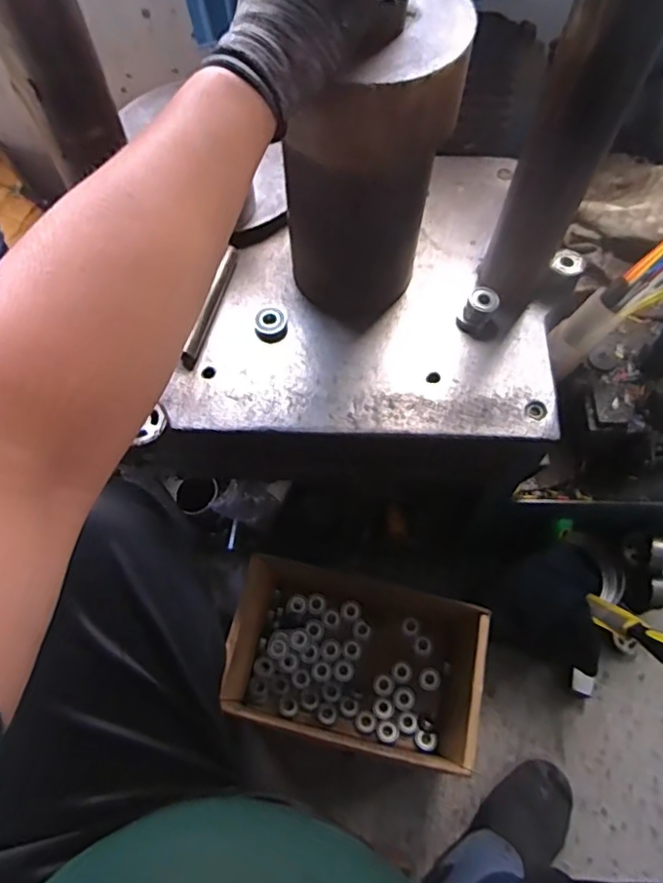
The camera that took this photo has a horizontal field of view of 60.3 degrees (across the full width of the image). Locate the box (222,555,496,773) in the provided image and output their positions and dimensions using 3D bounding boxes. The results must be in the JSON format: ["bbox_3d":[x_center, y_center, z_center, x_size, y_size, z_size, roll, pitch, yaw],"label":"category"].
[{"bbox_3d":[0.030,0.288,0.769,0.305,0.175,0.212,12,66,5],"label":"box"}]

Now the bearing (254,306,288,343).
[{"bbox_3d":[-0.062,-0.121,0.589,0.033,0.015,0.033,16,66,7],"label":"bearing"}]

